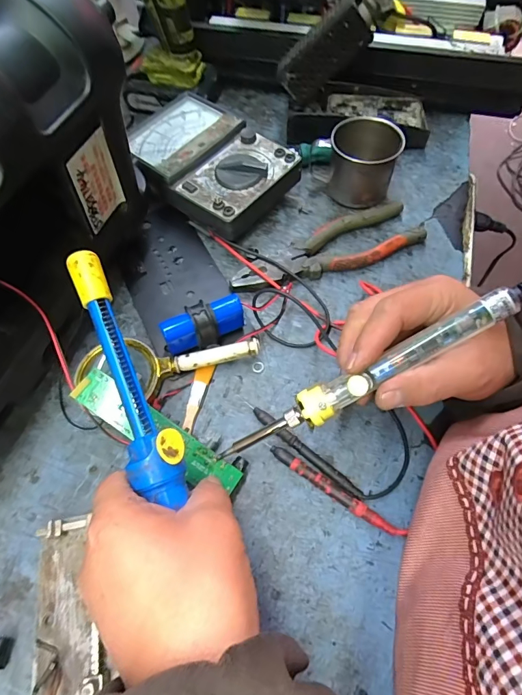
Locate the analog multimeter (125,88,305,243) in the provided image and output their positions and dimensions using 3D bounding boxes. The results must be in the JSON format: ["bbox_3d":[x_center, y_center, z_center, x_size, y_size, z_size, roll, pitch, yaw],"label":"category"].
[{"bbox_3d":[-0.056,-0.187,0.416,0.169,0.050,0.108,38,69,19],"label":"analog multimeter"}]

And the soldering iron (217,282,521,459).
[{"bbox_3d":[0.071,0.017,0.259,0.226,0.018,0.022,-31,65,9],"label":"soldering iron"}]

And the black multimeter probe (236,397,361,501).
[{"bbox_3d":[0.027,0.074,0.308,0.116,0.009,0.009,38,69,18],"label":"black multimeter probe"}]

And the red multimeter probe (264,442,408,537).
[{"bbox_3d":[0.051,0.103,0.292,0.111,0.009,0.011,30,67,16],"label":"red multimeter probe"}]

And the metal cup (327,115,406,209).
[{"bbox_3d":[0.101,-0.186,0.409,0.065,0.060,0.067,0,62,1],"label":"metal cup"}]

